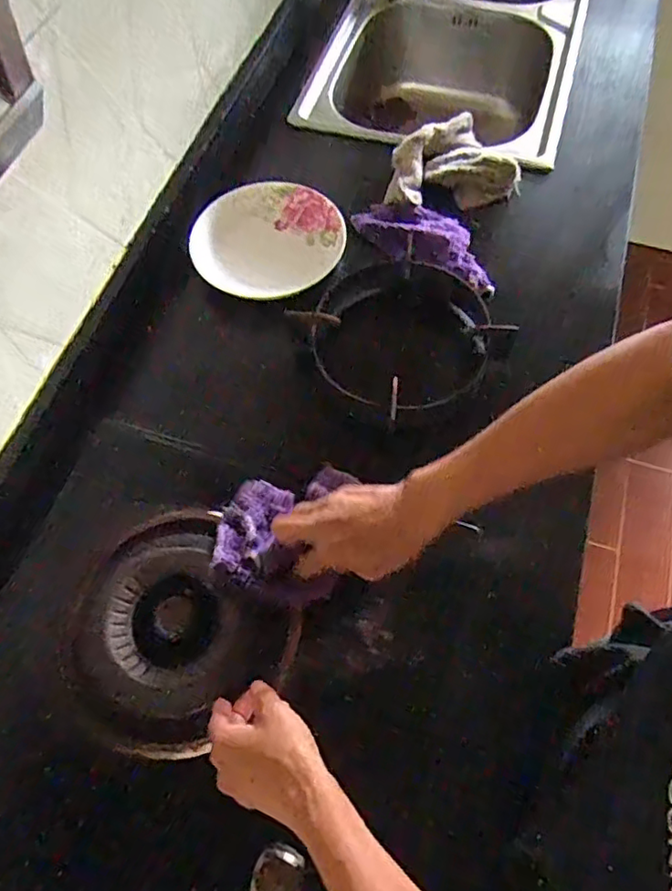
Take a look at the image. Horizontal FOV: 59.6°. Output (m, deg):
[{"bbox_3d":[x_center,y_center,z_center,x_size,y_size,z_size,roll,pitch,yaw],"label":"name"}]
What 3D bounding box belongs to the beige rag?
[{"bbox_3d":[0.152,-0.401,0.832,0.190,0.041,0.153,-14,64,-5],"label":"beige rag"}]

